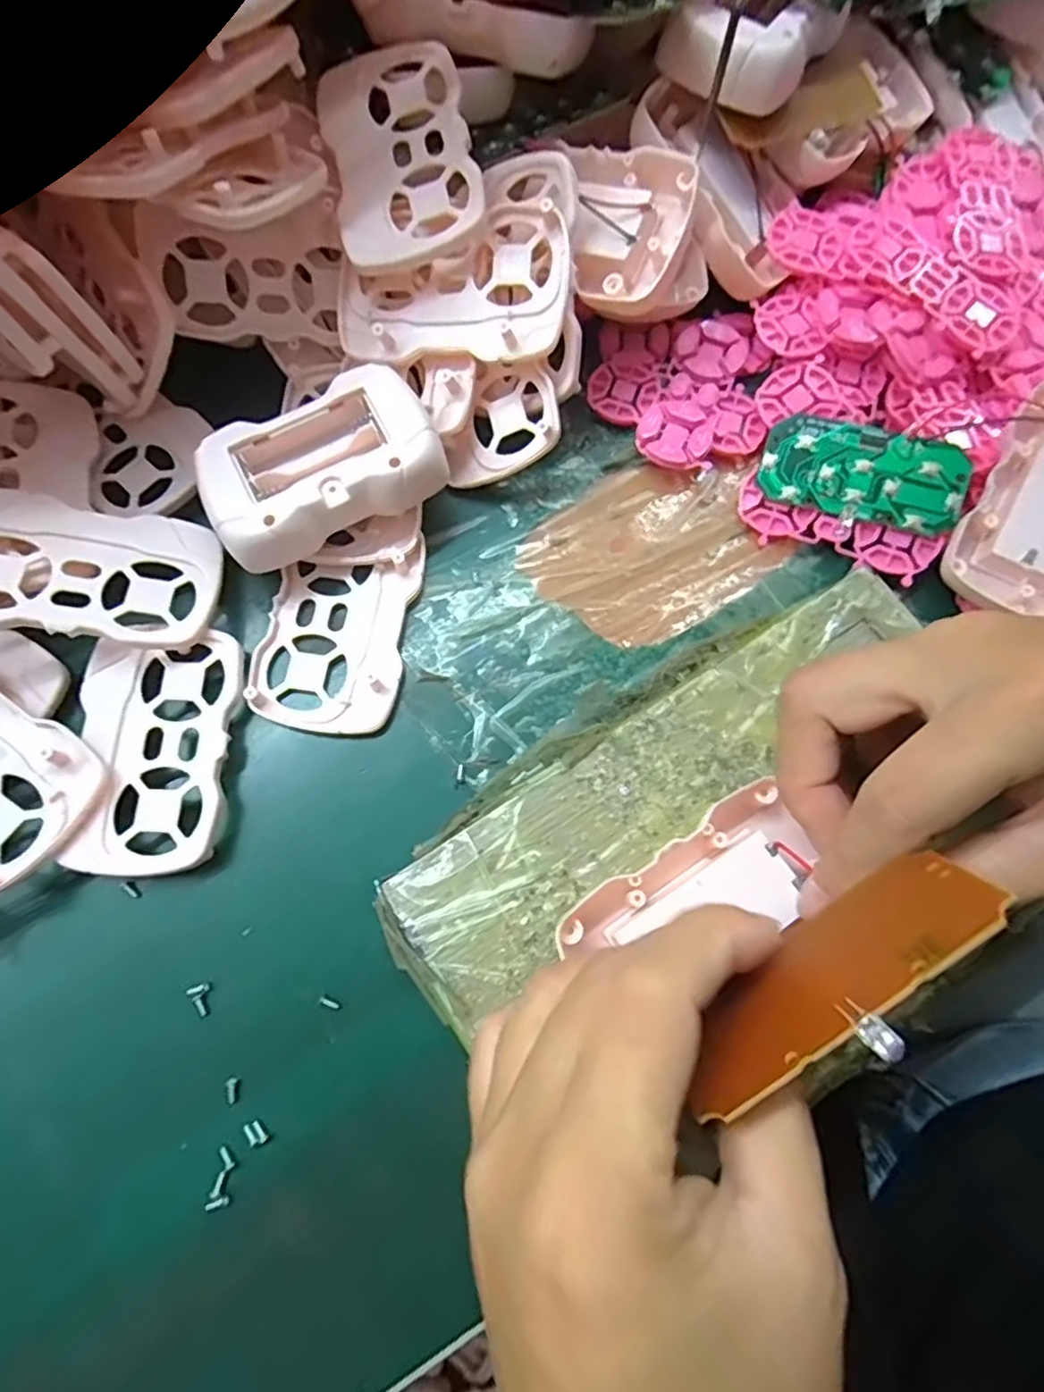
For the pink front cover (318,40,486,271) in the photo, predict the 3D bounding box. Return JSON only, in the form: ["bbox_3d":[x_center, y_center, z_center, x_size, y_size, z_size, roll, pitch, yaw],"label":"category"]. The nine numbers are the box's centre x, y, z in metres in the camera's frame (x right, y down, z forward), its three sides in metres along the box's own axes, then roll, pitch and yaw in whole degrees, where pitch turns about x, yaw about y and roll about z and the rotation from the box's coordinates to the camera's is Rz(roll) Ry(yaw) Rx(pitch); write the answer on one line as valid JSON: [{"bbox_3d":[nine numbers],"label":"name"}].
[{"bbox_3d":[-0.045,-0.201,0.242,0.052,0.015,0.086,-10,75,-4],"label":"pink front cover"}]

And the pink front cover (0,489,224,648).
[{"bbox_3d":[-0.157,-0.045,0.234,0.087,0.007,0.052,7,65,-16],"label":"pink front cover"}]

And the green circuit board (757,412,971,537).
[{"bbox_3d":[0.133,-0.088,0.257,0.073,0.004,0.037,18,87,13],"label":"green circuit board"}]

